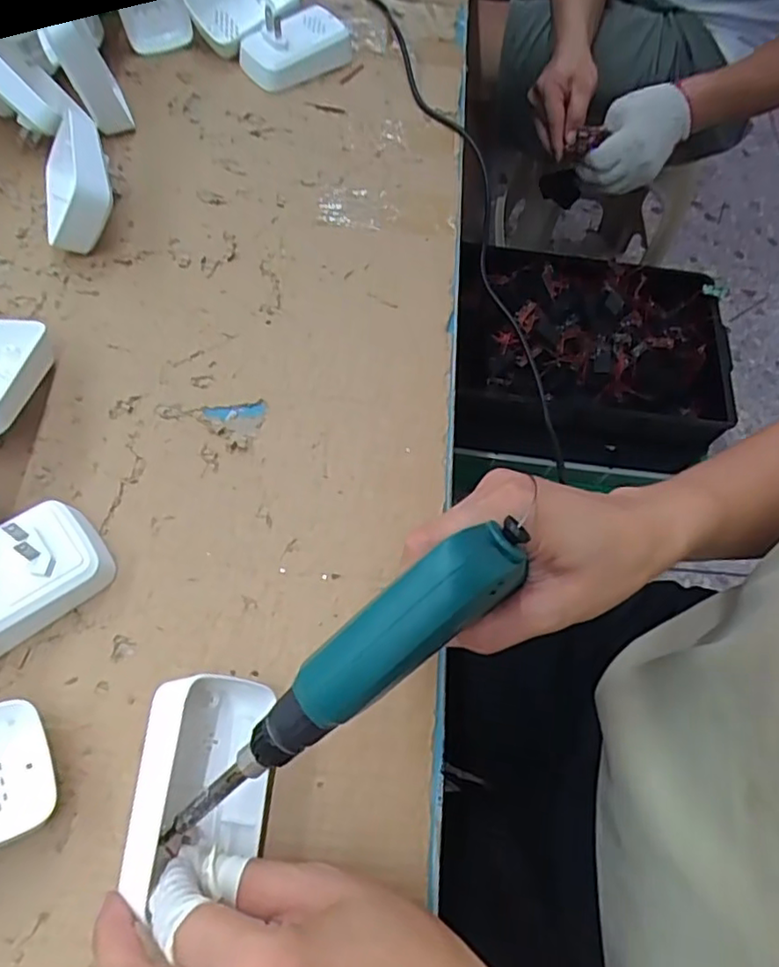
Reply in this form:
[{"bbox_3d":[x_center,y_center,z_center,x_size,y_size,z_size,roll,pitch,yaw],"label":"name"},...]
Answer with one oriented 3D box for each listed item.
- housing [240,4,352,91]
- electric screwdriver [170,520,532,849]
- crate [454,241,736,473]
[{"bbox_3d":[-0.079,-0.377,0.539,0.089,0.042,0.045,-23,67,-15],"label":"housing"},{"bbox_3d":[-0.022,0.080,0.238,0.178,0.031,0.025,-44,70,12],"label":"electric screwdriver"},{"bbox_3d":[0.345,-0.226,1.113,0.449,0.208,0.322,6,63,-2],"label":"crate"}]

